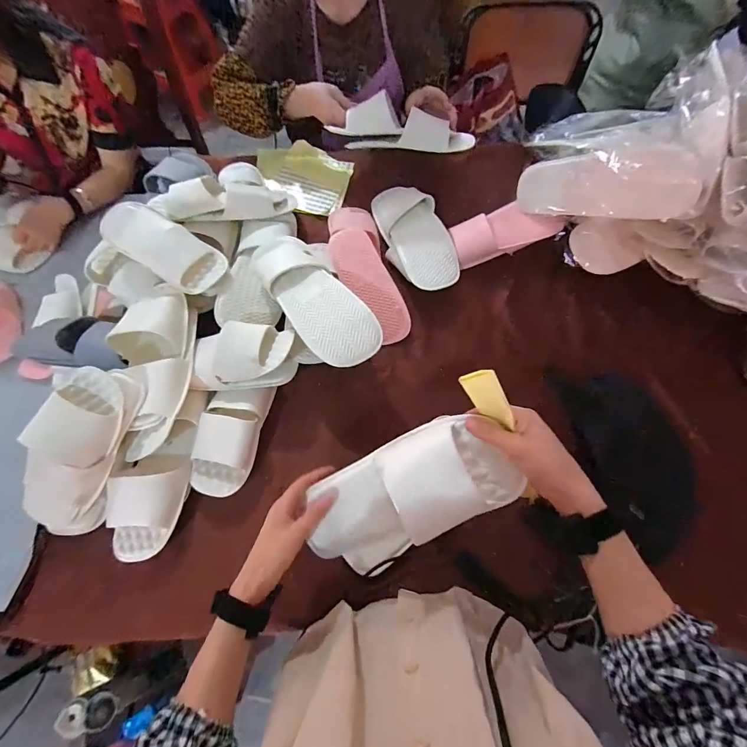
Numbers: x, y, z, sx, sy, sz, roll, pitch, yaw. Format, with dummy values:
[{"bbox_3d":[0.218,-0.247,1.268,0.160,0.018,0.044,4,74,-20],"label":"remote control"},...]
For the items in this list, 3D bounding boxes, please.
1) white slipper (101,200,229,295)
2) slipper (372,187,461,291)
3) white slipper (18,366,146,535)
[{"bbox_3d":[-0.384,-0.235,0.672,0.238,0.067,0.099,30,71,14],"label":"white slipper"},{"bbox_3d":[0.079,-0.290,0.757,0.124,0.044,0.291,-20,68,-7],"label":"slipper"},{"bbox_3d":[-0.431,0.115,0.544,0.114,0.084,0.246,17,78,-16],"label":"white slipper"}]

